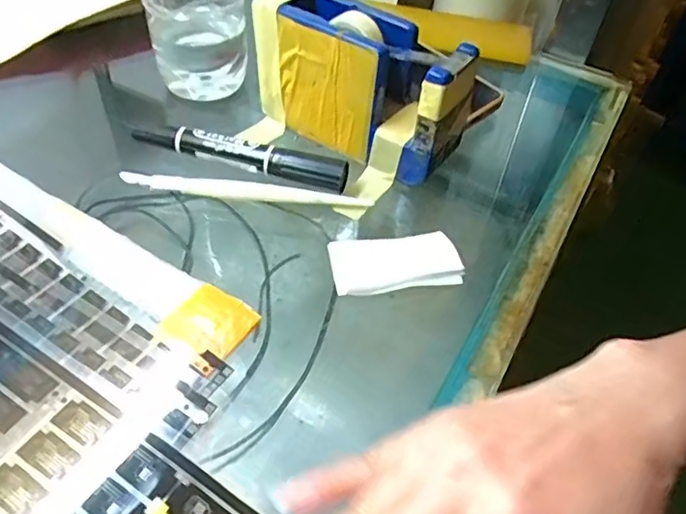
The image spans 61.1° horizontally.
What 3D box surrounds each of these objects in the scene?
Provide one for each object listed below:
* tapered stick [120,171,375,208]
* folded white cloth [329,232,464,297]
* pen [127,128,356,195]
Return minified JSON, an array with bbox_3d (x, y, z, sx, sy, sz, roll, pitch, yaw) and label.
[{"bbox_3d":[-0.059,-0.041,0.349,0.151,0.009,0.012,6,48,0],"label":"tapered stick"},{"bbox_3d":[0.029,0.003,0.318,0.068,0.009,0.038,-6,49,-10],"label":"folded white cloth"},{"bbox_3d":[-0.064,-0.066,0.362,0.138,0.016,0.015,16,49,9],"label":"pen"}]

